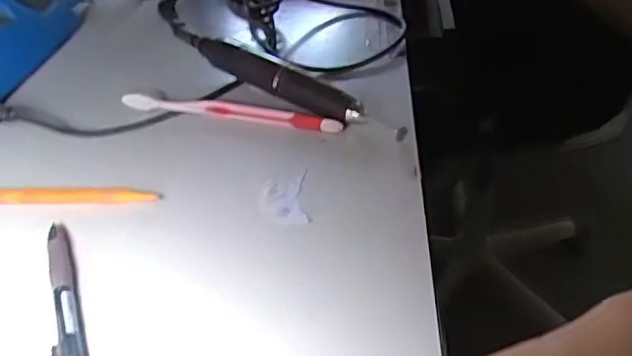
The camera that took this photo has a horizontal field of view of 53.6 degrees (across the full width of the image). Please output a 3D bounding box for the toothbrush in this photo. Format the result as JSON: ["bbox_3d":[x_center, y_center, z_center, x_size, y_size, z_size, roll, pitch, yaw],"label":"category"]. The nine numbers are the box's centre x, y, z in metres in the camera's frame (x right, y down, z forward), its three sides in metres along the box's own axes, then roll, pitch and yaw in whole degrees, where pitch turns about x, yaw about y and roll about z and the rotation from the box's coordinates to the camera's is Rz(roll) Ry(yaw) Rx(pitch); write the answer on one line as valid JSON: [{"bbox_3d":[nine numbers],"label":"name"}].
[{"bbox_3d":[-0.065,-0.049,0.464,0.174,0.011,0.011,7,41,14],"label":"toothbrush"}]

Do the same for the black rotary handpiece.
[{"bbox_3d":[-0.034,-0.078,0.479,0.165,0.018,0.019,27,49,33],"label":"black rotary handpiece"}]

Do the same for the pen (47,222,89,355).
[{"bbox_3d":[-0.132,0.067,0.326,0.016,0.012,0.135,-18,41,-15],"label":"pen"}]

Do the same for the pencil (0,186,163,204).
[{"bbox_3d":[-0.171,0.010,0.406,0.139,0.006,0.016,0,40,6],"label":"pencil"}]

